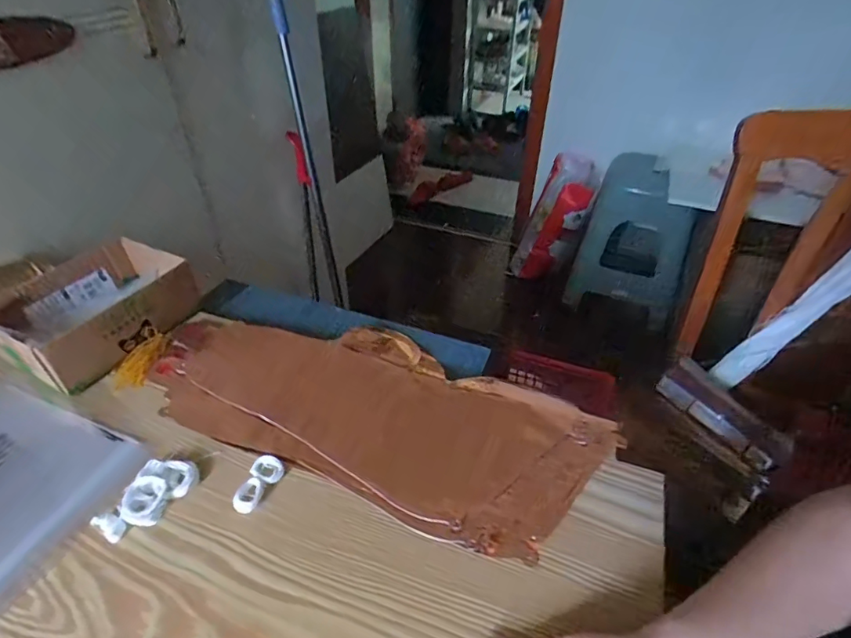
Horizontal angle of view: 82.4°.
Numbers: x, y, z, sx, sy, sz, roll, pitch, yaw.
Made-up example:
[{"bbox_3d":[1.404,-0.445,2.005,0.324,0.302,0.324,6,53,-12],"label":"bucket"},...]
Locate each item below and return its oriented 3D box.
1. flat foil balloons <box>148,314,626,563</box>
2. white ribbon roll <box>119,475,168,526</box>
[{"bbox_3d":[-0.058,0.079,0.501,0.452,0.014,0.202,16,41,18],"label":"flat foil balloons"},{"bbox_3d":[-0.233,0.152,0.404,0.038,0.014,0.036,0,39,0],"label":"white ribbon roll"}]

